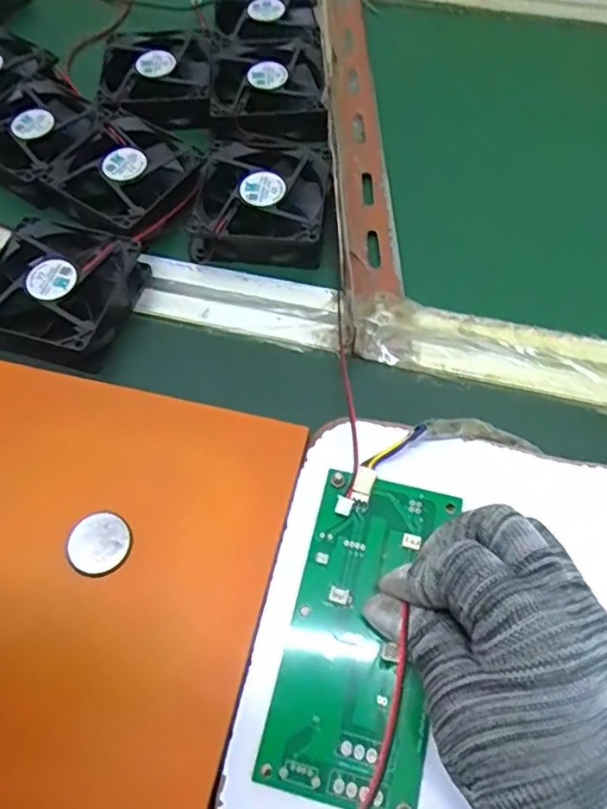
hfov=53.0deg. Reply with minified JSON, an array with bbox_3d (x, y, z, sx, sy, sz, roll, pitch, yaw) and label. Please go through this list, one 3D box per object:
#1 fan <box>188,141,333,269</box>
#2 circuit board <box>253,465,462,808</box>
[{"bbox_3d":[-0.026,-0.131,0.385,0.085,0.022,0.092,-1,61,2],"label":"fan"},{"bbox_3d":[0.026,0.097,0.265,0.063,0.011,0.133,11,66,4],"label":"circuit board"}]

